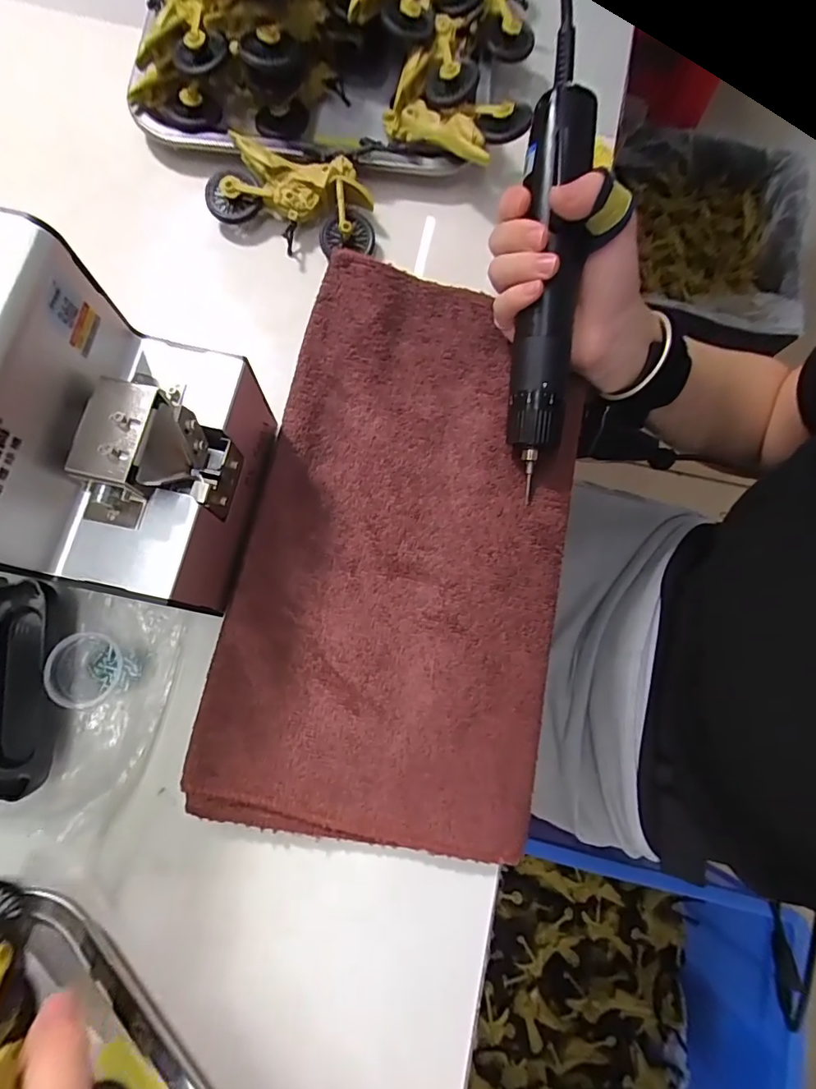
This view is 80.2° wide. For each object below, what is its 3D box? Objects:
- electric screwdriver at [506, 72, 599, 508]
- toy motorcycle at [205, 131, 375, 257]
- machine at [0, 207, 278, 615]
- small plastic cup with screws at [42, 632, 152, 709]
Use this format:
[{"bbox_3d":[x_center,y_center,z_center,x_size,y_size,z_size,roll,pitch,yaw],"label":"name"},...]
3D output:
[{"bbox_3d":[0.083,-0.149,0.285,0.035,0.024,0.218,5,96,0],"label":"electric screwdriver"},{"bbox_3d":[-0.078,-0.245,0.343,0.115,0.031,0.059,17,77,1],"label":"toy motorcycle"},{"bbox_3d":[-0.171,-0.048,0.228,0.180,0.139,0.129,8,77,-1],"label":"machine"},{"bbox_3d":[-0.168,0.068,0.263,0.035,0.033,0.033,1,77,-3],"label":"small plastic cup with screws"}]

